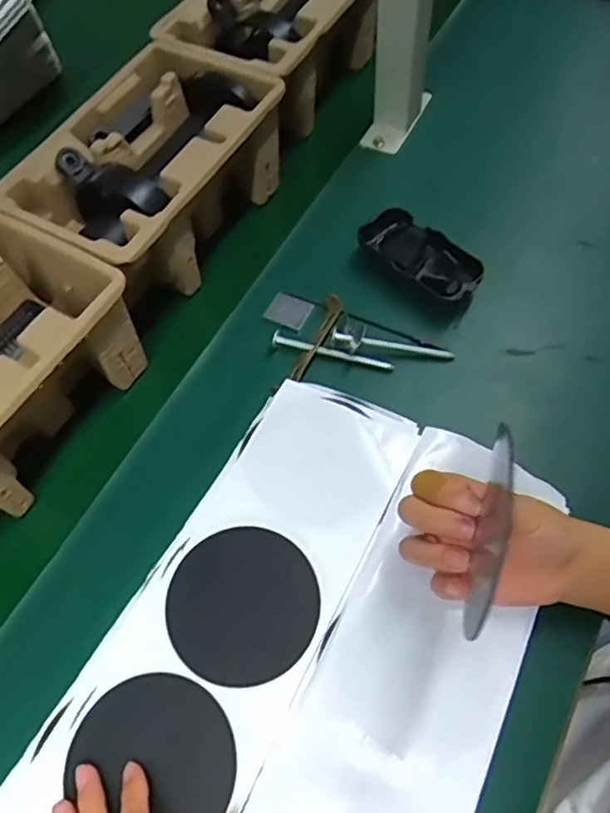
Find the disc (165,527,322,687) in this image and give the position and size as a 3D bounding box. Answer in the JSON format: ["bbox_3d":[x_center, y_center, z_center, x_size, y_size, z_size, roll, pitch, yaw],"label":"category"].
[{"bbox_3d":[-0.039,0.123,0.387,0.094,0.004,0.090,-6,63,0],"label":"disc"}]

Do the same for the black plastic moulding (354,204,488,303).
[{"bbox_3d":[0.097,-0.127,0.520,0.111,0.027,0.052,40,68,22],"label":"black plastic moulding"}]

